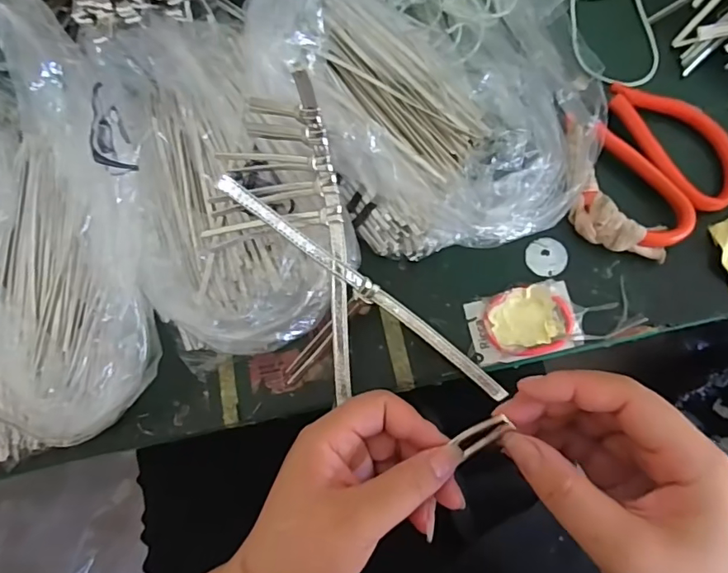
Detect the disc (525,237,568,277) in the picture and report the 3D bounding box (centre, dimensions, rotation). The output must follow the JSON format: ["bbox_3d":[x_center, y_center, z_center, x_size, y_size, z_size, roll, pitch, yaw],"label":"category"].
[{"bbox_3d":[0.113,-0.018,0.315,0.024,0.004,0.024,-1,80,7],"label":"disc"}]

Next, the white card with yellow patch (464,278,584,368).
[{"bbox_3d":[0.096,0.022,0.308,0.064,0.008,0.042,-13,78,4],"label":"white card with yellow patch"}]

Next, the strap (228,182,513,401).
[{"bbox_3d":[0.005,0.004,0.288,0.198,0.014,0.011,37,88,-12],"label":"strap"}]

